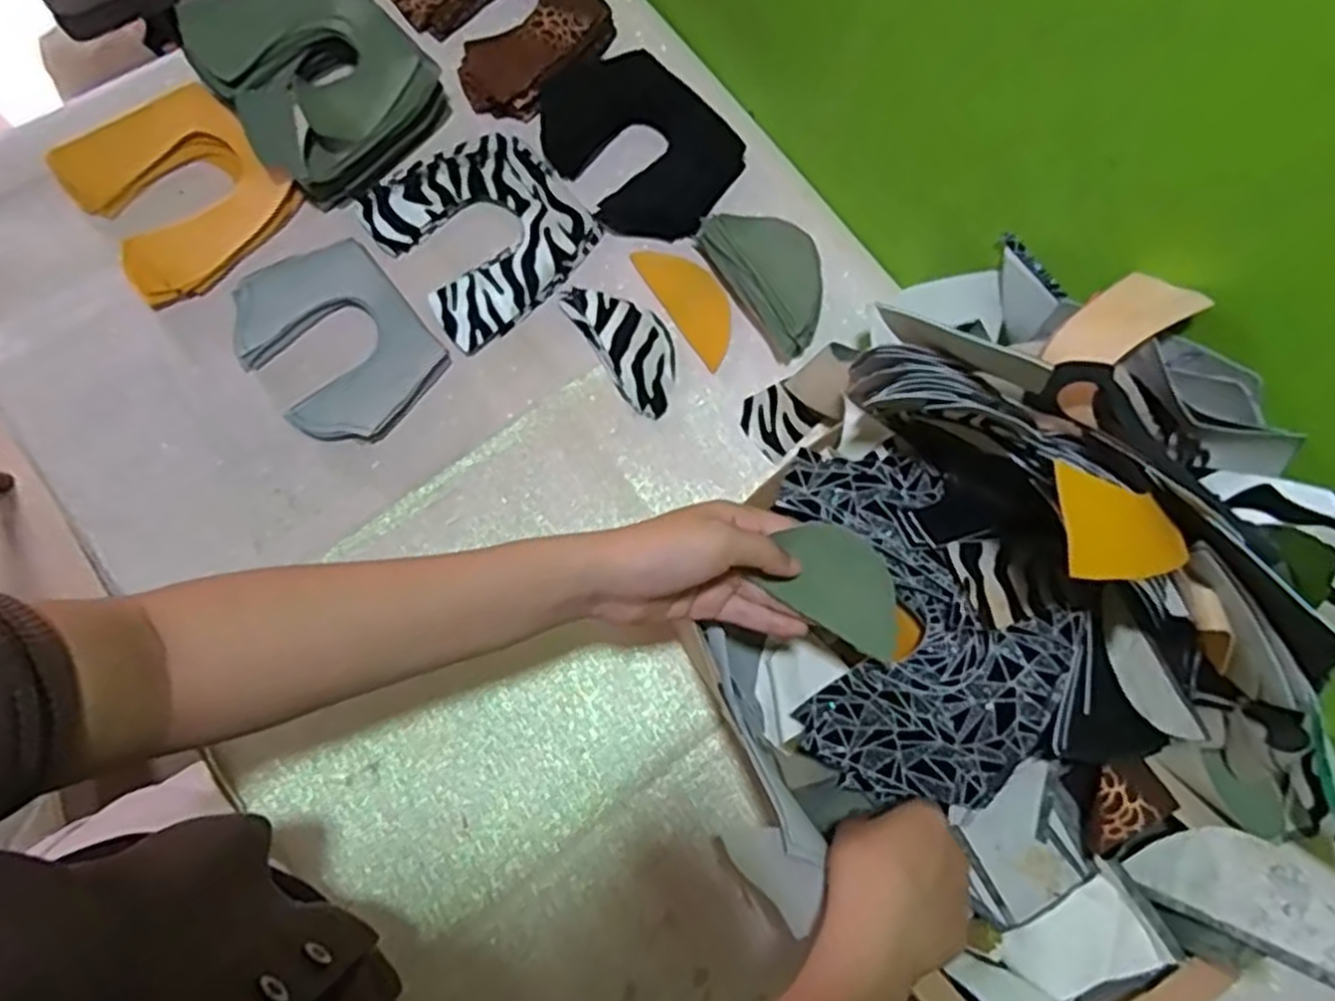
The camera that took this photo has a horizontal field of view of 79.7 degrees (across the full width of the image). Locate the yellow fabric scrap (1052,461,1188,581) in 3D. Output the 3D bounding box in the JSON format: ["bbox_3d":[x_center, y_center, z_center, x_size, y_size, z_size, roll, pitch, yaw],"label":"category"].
[{"bbox_3d":[0.210,0.015,0.367,0.102,0.005,0.047,10,71,-33],"label":"yellow fabric scrap"}]

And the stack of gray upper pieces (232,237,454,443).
[{"bbox_3d":[-0.244,-0.119,0.582,0.116,0.013,0.159,-38,79,-14],"label":"stack of gray upper pieces"}]

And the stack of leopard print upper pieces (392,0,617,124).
[{"bbox_3d":[-0.139,-0.415,0.673,0.137,0.035,0.172,-41,80,-14],"label":"stack of leopard print upper pieces"}]

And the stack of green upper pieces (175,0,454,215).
[{"bbox_3d":[-0.270,-0.329,0.623,0.143,0.068,0.164,-40,80,-14],"label":"stack of green upper pieces"}]

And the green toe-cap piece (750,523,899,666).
[{"bbox_3d":[0.096,0.047,0.424,0.088,0.004,0.049,38,99,-11],"label":"green toe-cap piece"}]

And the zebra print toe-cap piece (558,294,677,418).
[{"bbox_3d":[-0.028,-0.121,0.607,0.055,0.012,0.117,-31,78,-12],"label":"zebra print toe-cap piece"}]

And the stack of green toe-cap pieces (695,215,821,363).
[{"bbox_3d":[0.078,-0.176,0.611,0.068,0.037,0.126,-32,78,-13],"label":"stack of green toe-cap pieces"}]

